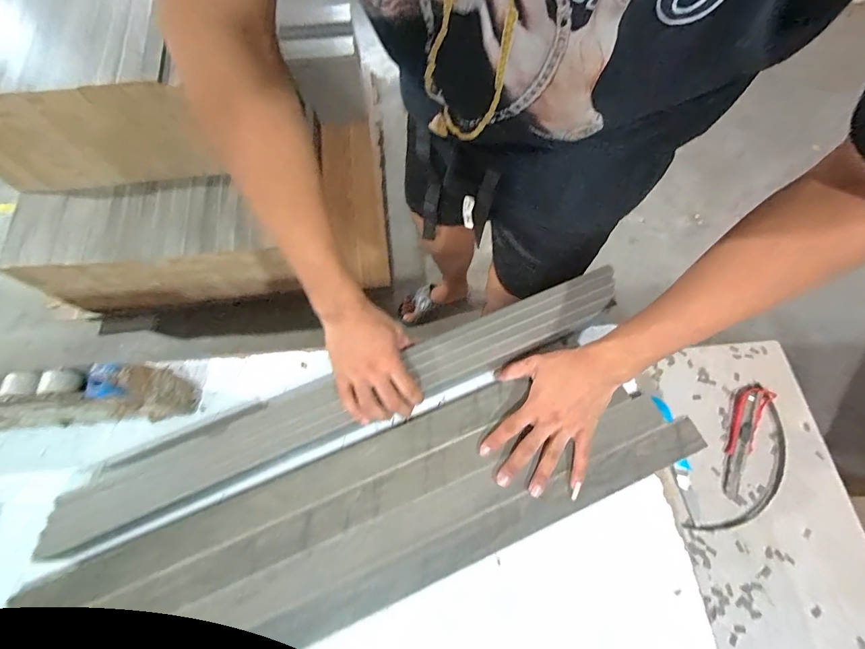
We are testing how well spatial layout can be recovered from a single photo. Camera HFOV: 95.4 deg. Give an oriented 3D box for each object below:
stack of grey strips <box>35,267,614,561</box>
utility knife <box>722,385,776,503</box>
[{"bbox_3d":[-0.100,0.085,0.524,0.751,0.048,0.089,-23,69,-7],"label":"stack of grey strips"},{"bbox_3d":[0.504,0.185,0.643,0.049,0.016,0.193,29,71,12],"label":"utility knife"}]

